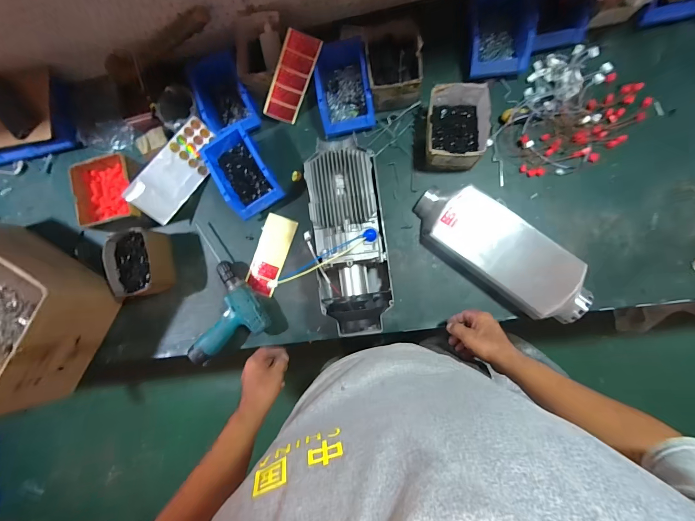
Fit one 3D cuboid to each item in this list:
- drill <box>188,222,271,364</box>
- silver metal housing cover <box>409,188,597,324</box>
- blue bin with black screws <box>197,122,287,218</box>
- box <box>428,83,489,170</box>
[{"bbox_3d":[-0.324,0.069,0.779,0.196,0.047,0.291,-30,82,5],"label":"drill"},{"bbox_3d":[0.310,-0.016,0.680,0.376,0.086,0.139,35,91,9],"label":"silver metal housing cover"},{"bbox_3d":[-0.240,-0.205,0.770,0.119,0.072,0.193,-32,82,4],"label":"blue bin with black screws"},{"bbox_3d":[0.228,-0.280,0.704,0.120,0.093,0.160,3,86,8],"label":"box"}]

